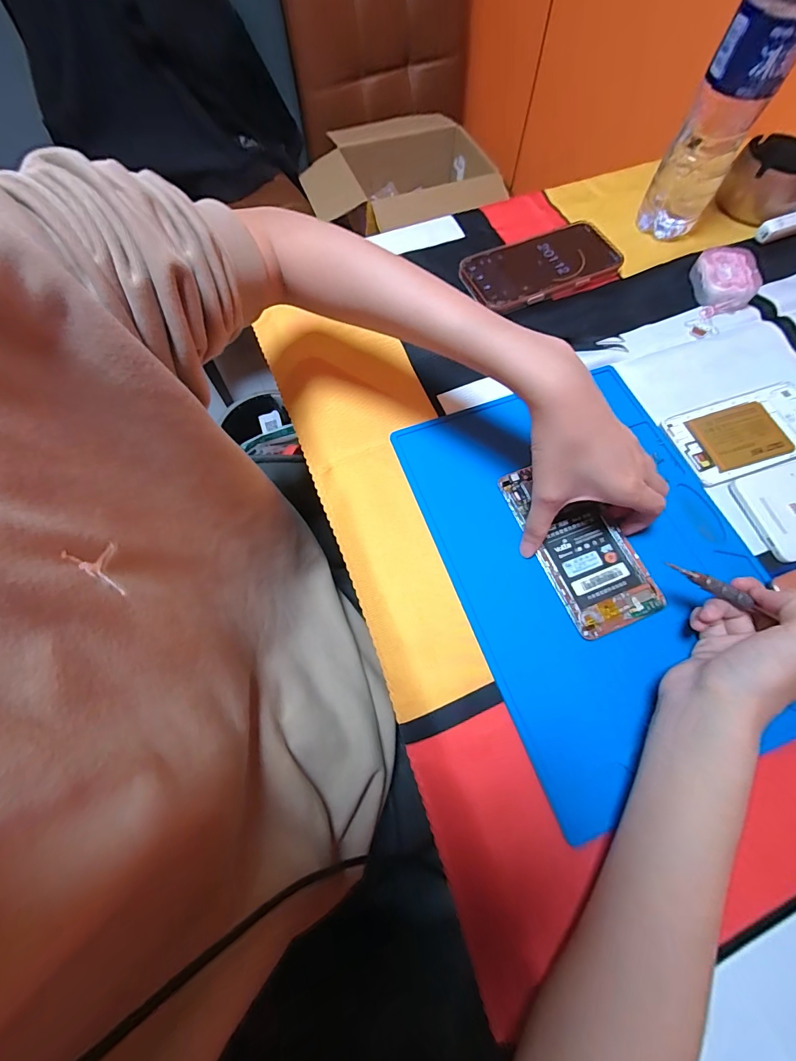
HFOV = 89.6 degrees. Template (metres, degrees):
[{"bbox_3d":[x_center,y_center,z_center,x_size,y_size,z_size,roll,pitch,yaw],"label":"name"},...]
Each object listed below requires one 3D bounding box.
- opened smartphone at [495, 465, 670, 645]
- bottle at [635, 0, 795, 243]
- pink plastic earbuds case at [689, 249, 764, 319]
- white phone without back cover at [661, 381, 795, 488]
[{"bbox_3d":[0.141,0.008,0.315,0.069,0.005,0.139,-20,69,-8],"label":"opened smartphone"},{"bbox_3d":[0.305,-0.395,0.364,0.061,0.225,0.066,28,71,11],"label":"bottle"},{"bbox_3d":[0.340,-0.259,0.416,0.056,0.025,0.067,-4,68,-1],"label":"pink plastic earbuds case"},{"bbox_3d":[0.313,-0.089,0.355,0.138,0.006,0.072,-18,69,-7],"label":"white phone without back cover"}]

